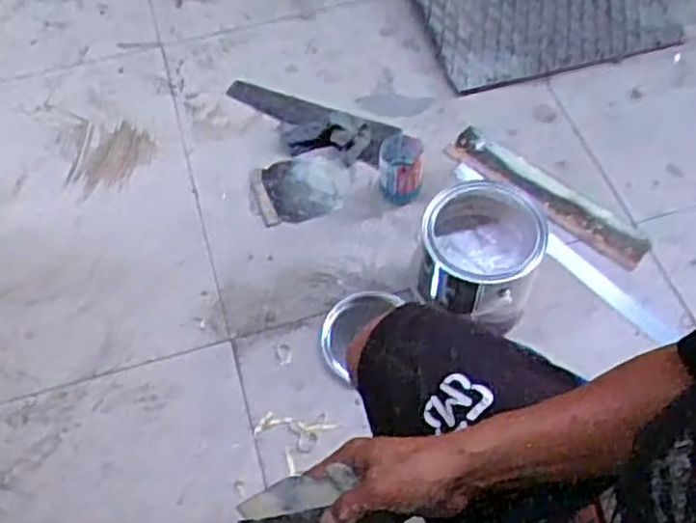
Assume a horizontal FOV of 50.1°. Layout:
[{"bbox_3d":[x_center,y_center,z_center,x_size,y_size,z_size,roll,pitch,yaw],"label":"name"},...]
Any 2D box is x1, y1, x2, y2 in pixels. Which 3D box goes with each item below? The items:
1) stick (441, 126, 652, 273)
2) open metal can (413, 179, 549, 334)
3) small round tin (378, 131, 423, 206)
[{"bbox_3d":[0.288,-0.098,1.099,0.326,0.027,0.064,37,66,22],"label":"stick"},{"bbox_3d":[0.168,-0.006,0.958,0.144,0.128,0.156,-1,57,1],"label":"open metal can"},{"bbox_3d":[0.077,-0.132,1.091,0.064,0.088,0.069,-1,57,1],"label":"small round tin"}]

